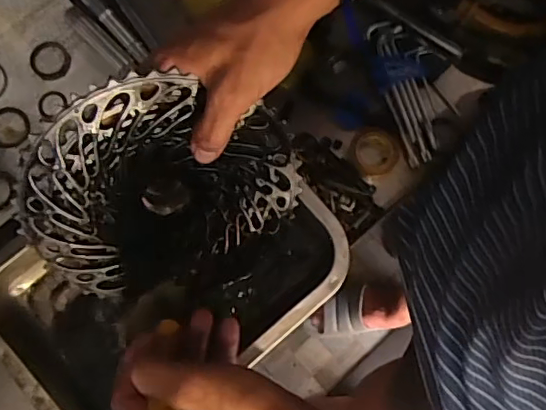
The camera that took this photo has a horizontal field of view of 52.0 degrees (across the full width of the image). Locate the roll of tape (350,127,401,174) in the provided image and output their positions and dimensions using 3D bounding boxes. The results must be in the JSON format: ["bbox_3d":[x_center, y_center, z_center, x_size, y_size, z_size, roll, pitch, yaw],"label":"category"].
[{"bbox_3d":[0.086,-0.047,0.471,0.039,0.014,0.043,13,79,2],"label":"roll of tape"}]

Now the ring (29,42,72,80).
[{"bbox_3d":[-0.195,-0.127,0.492,0.034,0.009,0.035,0,79,0],"label":"ring"}]

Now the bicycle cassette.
[{"bbox_3d":[-0.084,-0.019,0.410,0.184,0.175,0.047,-26,41,-1],"label":"bicycle cassette"}]

